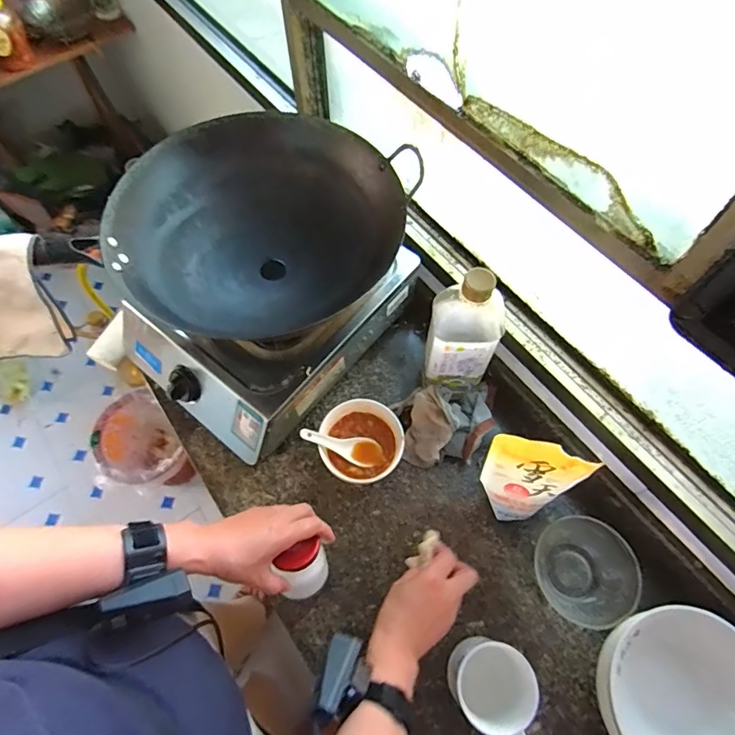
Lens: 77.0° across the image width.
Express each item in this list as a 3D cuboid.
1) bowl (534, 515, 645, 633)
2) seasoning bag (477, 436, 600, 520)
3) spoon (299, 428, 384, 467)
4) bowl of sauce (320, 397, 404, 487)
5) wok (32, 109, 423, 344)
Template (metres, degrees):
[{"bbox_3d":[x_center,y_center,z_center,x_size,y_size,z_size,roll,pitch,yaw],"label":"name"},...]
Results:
[{"bbox_3d":[0.270,0.250,0.576,0.107,0.058,0.115,0,63,1],"label":"bowl"},{"bbox_3d":[0.188,0.144,0.558,0.109,0.189,0.049,11,64,6],"label":"seasoning bag"},{"bbox_3d":[-0.036,0.106,0.632,0.115,0.021,0.038,19,63,-17],"label":"spoon"},{"bbox_3d":[-0.008,0.108,0.651,0.110,0.056,0.110,0,63,1],"label":"bowl of sauce"},{"bbox_3d":[-0.149,-0.187,0.595,0.307,0.117,0.314,17,65,9],"label":"wok"}]

